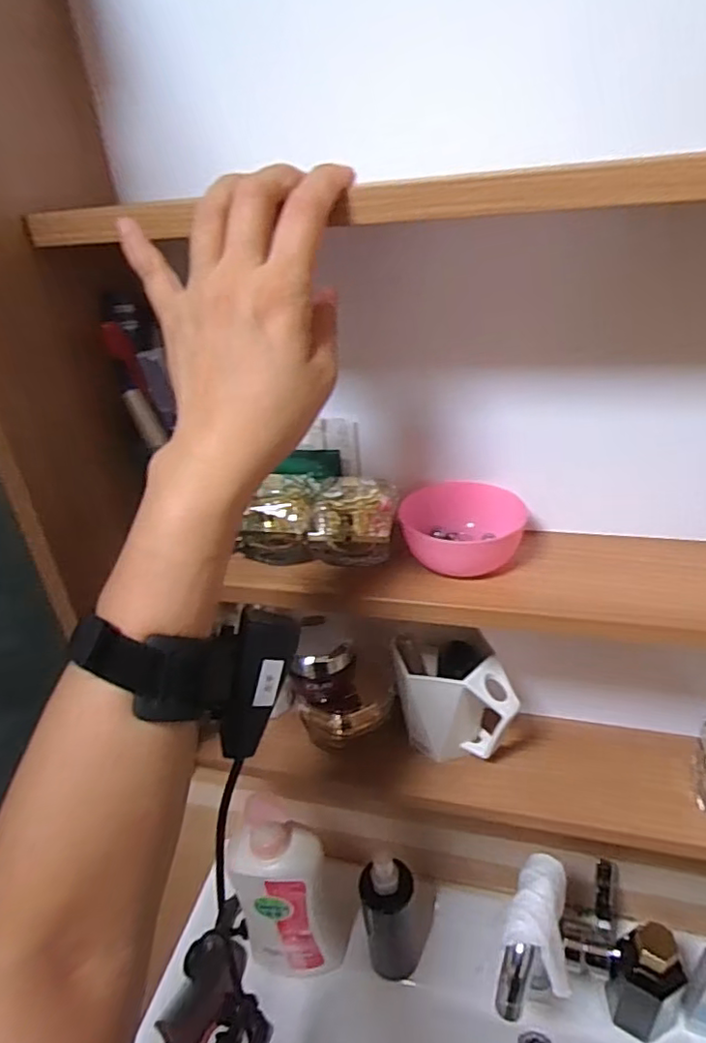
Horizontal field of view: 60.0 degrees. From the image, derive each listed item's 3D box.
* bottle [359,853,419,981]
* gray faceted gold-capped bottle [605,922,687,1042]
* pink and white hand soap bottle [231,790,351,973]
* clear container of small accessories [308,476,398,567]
[{"bbox_3d":[0.039,0.416,0.651,0.054,0.180,0.045,-6,30,0],"label":"bottle"},{"bbox_3d":[0.292,0.441,0.600,0.063,0.146,0.067,-4,30,3],"label":"gray faceted gold-capped bottle"},{"bbox_3d":[-0.074,0.390,0.652,0.102,0.230,0.077,-14,31,-13],"label":"pink and white hand soap bottle"},{"bbox_3d":[0.001,-0.001,0.447,0.060,0.052,0.051,1,31,12],"label":"clear container of small accessories"}]

